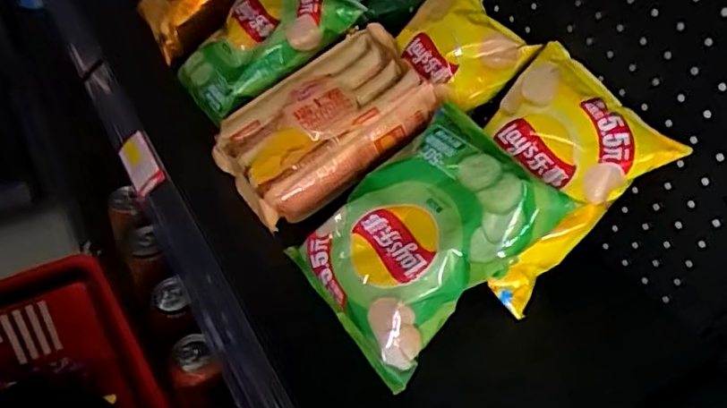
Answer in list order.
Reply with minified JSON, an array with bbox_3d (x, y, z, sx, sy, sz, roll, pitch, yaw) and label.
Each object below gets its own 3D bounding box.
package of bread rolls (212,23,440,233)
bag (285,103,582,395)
[{"bbox_3d":[-0.040,-0.082,0.613,0.222,0.049,0.143,-36,59,-3],"label":"package of bread rolls"},{"bbox_3d":[0.047,0.024,0.511,0.203,0.055,0.153,-46,63,3],"label":"bag"}]

